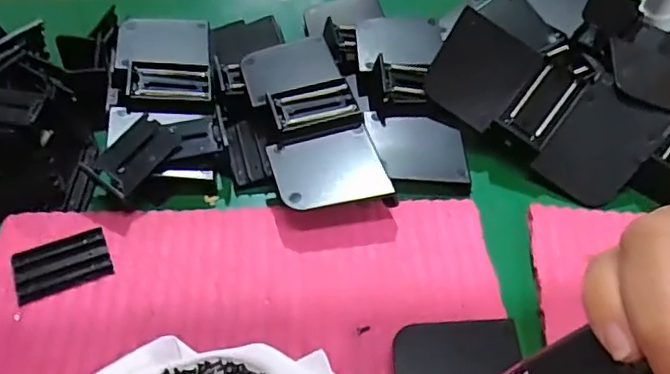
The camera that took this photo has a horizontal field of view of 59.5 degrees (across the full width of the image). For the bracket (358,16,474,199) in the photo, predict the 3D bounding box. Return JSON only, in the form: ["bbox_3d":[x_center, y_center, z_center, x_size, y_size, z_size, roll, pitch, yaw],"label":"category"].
[{"bbox_3d":[0.054,-0.070,0.448,0.075,0.041,0.163,-1,50,-5],"label":"bracket"}]

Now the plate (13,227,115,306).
[{"bbox_3d":[-0.165,0.046,0.356,0.053,0.004,0.037,-18,54,-18],"label":"plate"}]

